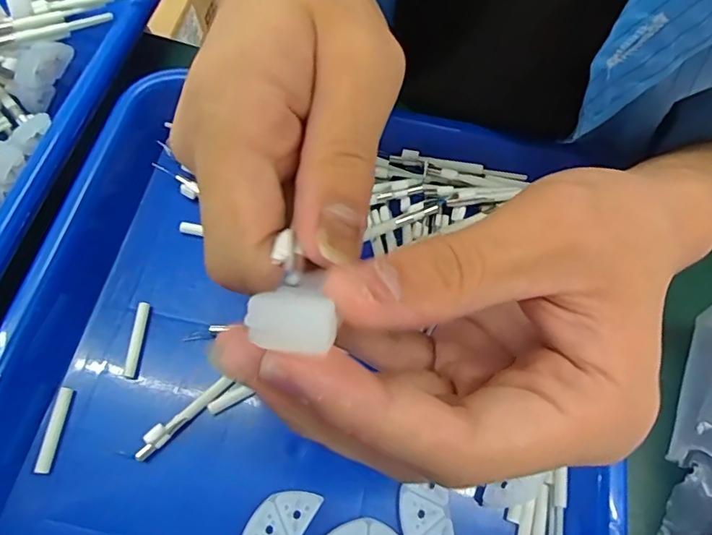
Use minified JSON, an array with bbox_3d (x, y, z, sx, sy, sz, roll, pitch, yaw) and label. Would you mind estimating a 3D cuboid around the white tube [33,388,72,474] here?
[{"bbox_3d":[-0.124,0.066,0.208,0.005,0.004,0.033,5,67,-1],"label":"white tube"}]

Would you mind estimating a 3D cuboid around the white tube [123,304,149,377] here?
[{"bbox_3d":[-0.098,0.032,0.225,0.005,0.004,0.034,3,67,-1],"label":"white tube"}]

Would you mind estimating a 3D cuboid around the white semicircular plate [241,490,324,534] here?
[{"bbox_3d":[-0.032,0.101,0.194,0.020,0.004,0.039,31,69,10],"label":"white semicircular plate"}]

